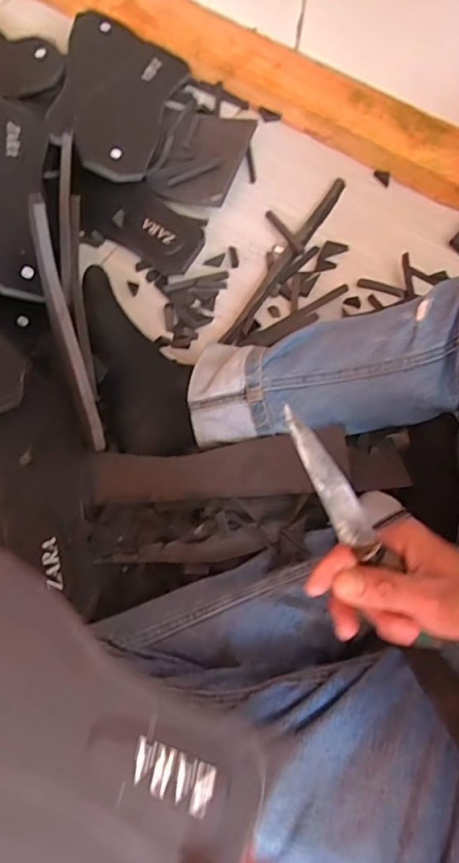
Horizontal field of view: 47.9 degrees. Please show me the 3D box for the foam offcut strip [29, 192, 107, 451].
[{"bbox_3d":[-0.155,-0.102,0.474,0.023,0.020,0.241,-15,84,-9],"label":"foam offcut strip"}]

